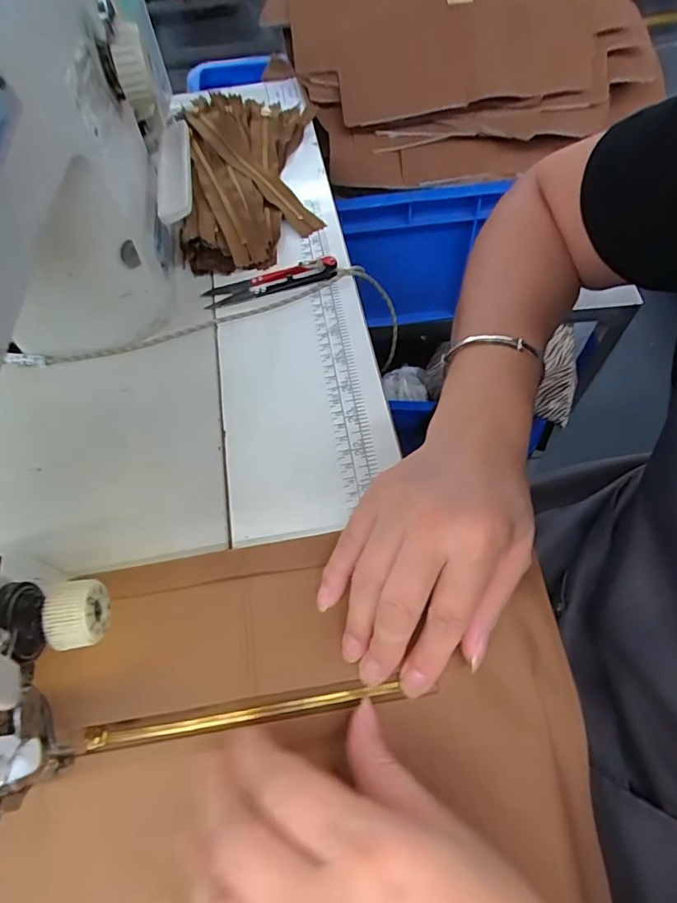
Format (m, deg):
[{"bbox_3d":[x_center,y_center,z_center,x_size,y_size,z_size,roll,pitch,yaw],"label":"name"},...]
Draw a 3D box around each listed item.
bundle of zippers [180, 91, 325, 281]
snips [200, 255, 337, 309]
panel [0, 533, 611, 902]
[{"bbox_3d":[-0.078,-0.249,0.451,0.121,0.033,0.225,-7,60,-2],"label":"bundle of zippers"},{"bbox_3d":[-0.054,-0.135,0.394,0.105,0.013,0.024,-12,61,-5],"label":"snips"},{"bbox_3d":[-0.036,0.169,0.231,0.327,0.019,0.254,-8,61,-3],"label":"panel"}]

